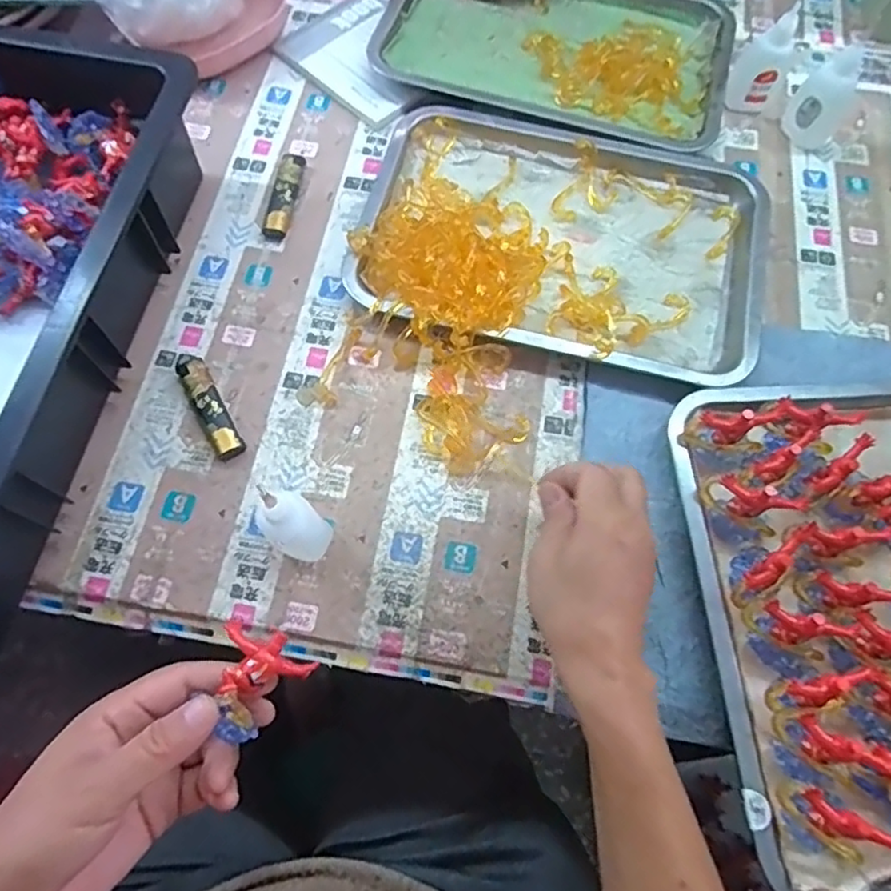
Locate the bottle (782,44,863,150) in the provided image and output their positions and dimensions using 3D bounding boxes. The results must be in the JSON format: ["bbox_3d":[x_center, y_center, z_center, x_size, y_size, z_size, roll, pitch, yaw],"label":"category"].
[{"bbox_3d":[0.315,-0.289,0.522,0.042,0.070,0.035,37,74,12],"label":"bottle"}]

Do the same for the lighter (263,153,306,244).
[{"bbox_3d":[-0.129,-0.203,0.509,0.018,0.014,0.086,8,70,2],"label":"lighter"}]

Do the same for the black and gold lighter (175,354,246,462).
[{"bbox_3d":[-0.167,-0.032,0.441,0.020,0.013,0.092,-29,73,-11],"label":"black and gold lighter"}]

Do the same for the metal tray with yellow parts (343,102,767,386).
[{"bbox_3d":[0.091,-0.166,0.481,0.296,0.041,0.216,12,70,4],"label":"metal tray with yellow parts"}]

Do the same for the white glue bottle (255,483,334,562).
[{"bbox_3d":[-0.089,0.047,0.368,0.028,0.095,0.030,0,70,-1],"label":"white glue bottle"}]

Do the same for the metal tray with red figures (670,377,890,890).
[{"bbox_3d":[0.288,0.100,0.381,0.257,0.048,0.303,-3,70,-2],"label":"metal tray with red figures"}]

